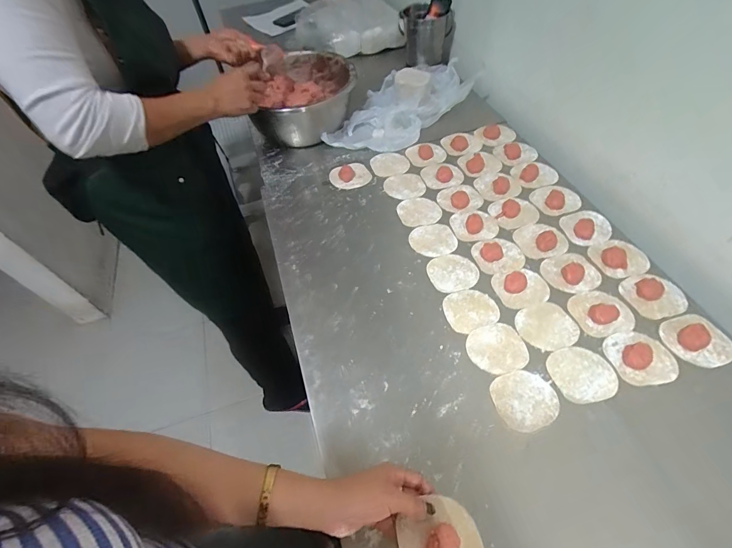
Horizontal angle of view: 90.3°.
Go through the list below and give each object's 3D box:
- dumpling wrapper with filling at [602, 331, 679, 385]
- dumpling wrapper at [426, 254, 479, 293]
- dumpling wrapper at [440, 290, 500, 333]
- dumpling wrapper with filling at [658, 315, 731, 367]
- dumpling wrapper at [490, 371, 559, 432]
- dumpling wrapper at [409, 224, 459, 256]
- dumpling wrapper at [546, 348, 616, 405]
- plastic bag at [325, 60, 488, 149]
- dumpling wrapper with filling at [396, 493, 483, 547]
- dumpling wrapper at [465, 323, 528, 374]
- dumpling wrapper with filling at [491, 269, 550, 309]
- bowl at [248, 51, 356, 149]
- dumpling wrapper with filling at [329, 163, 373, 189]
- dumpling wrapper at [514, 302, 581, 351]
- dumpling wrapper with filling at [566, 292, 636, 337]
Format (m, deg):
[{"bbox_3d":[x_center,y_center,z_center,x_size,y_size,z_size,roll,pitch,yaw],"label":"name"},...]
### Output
[{"bbox_3d":[0.391,0.116,0.517,0.084,0.014,0.076,-5,54,2],"label":"dumpling wrapper with filling"},{"bbox_3d":[0.151,-0.003,0.636,0.083,0.004,0.078,-3,54,4],"label":"dumpling wrapper"},{"bbox_3d":[0.168,0.056,0.586,0.082,0.004,0.073,-16,55,-6],"label":"dumpling wrapper"},{"bbox_3d":[0.478,0.094,0.524,0.077,0.009,0.081,-3,54,4],"label":"dumpling wrapper with filling"},{"bbox_3d":[0.218,0.171,0.497,0.082,0.004,0.075,-15,55,-5],"label":"dumpling wrapper"},{"bbox_3d":[0.126,-0.064,0.688,0.086,0.004,0.074,-7,57,-6],"label":"dumpling wrapper"},{"bbox_3d":[0.305,0.141,0.515,0.085,0.004,0.078,-17,55,-7],"label":"dumpling wrapper"},{"bbox_3d":[0.088,-0.418,0.901,0.393,0.080,0.197,-41,61,-22],"label":"plastic bag"},{"bbox_3d":[0.076,0.271,0.373,0.082,0.032,0.072,-9,54,-1],"label":"dumpling wrapper with filling"},{"bbox_3d":[0.195,0.111,0.544,0.083,0.004,0.075,-14,54,-5],"label":"dumpling wrapper"},{"bbox_3d":[0.255,0.021,0.597,0.083,0.009,0.070,-11,54,-3],"label":"dumpling wrapper with filling"},{"bbox_3d":[-0.138,-0.409,0.888,0.224,0.141,0.247,-4,54,3],"label":"bowl"},{"bbox_3d":[-0.034,-0.218,0.802,0.088,0.022,0.064,-14,54,-5],"label":"dumpling wrapper with filling"},{"bbox_3d":[0.279,0.081,0.563,0.085,0.004,0.075,-16,55,-6],"label":"dumpling wrapper"},{"bbox_3d":[0.366,0.057,0.563,0.086,0.012,0.077,-17,55,-7],"label":"dumpling wrapper with filling"}]

